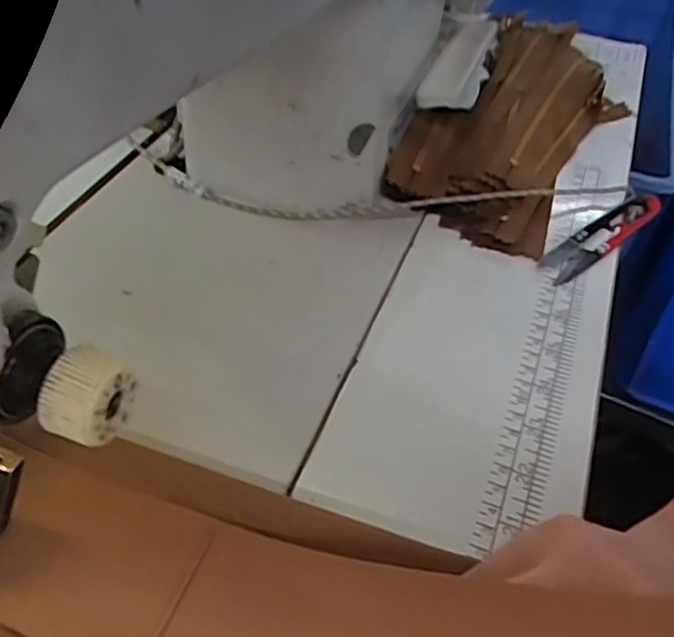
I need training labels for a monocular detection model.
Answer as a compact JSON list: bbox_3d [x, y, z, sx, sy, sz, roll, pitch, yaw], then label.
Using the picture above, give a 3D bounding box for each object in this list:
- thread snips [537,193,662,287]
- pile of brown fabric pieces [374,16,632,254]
[{"bbox_3d":[0.156,-0.051,0.412,0.102,0.016,0.022,-28,55,-30],"label":"thread snips"},{"bbox_3d":[0.120,-0.135,0.476,0.116,0.043,0.235,25,47,17],"label":"pile of brown fabric pieces"}]

